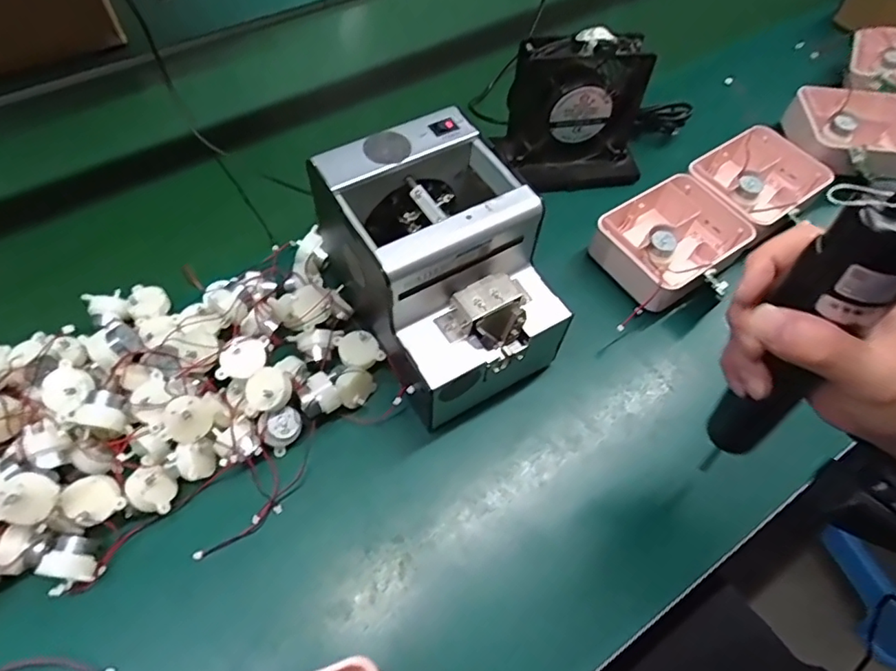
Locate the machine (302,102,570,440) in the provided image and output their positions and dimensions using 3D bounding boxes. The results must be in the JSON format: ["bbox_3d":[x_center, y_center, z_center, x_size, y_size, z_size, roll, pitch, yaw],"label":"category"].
[{"bbox_3d":[-0.002,-0.045,0.434,0.122,0.157,0.174,-26,62,-18],"label":"machine"}]

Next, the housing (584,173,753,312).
[{"bbox_3d":[0.214,-0.091,0.534,0.136,0.050,0.103,-33,64,-21],"label":"housing"}]

